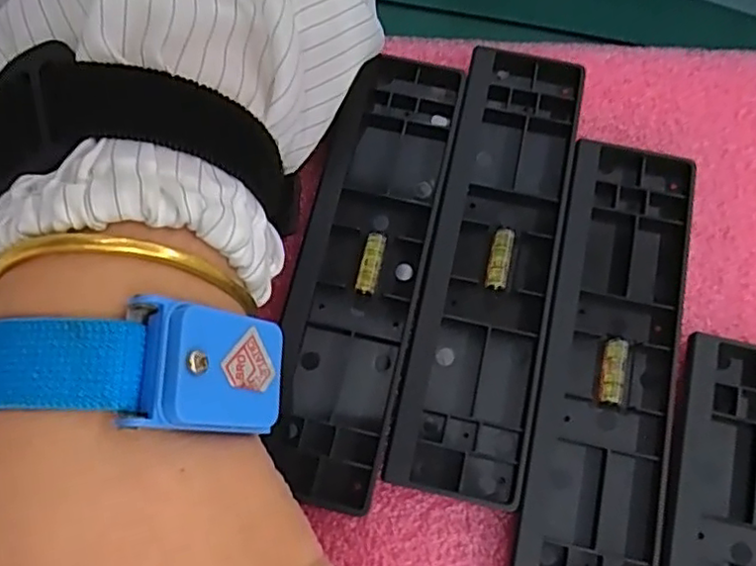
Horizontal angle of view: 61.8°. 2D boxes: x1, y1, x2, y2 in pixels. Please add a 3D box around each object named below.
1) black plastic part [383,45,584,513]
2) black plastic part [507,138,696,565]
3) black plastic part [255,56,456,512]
[{"bbox_3d":[0.038,-0.009,0.218,0.043,0.008,0.160,13,74,4],"label":"black plastic part"},{"bbox_3d":[0.075,0.028,0.206,0.044,0.007,0.158,13,74,4],"label":"black plastic part"},{"bbox_3d":[-0.006,-0.008,0.215,0.043,0.006,0.157,12,74,4],"label":"black plastic part"}]

